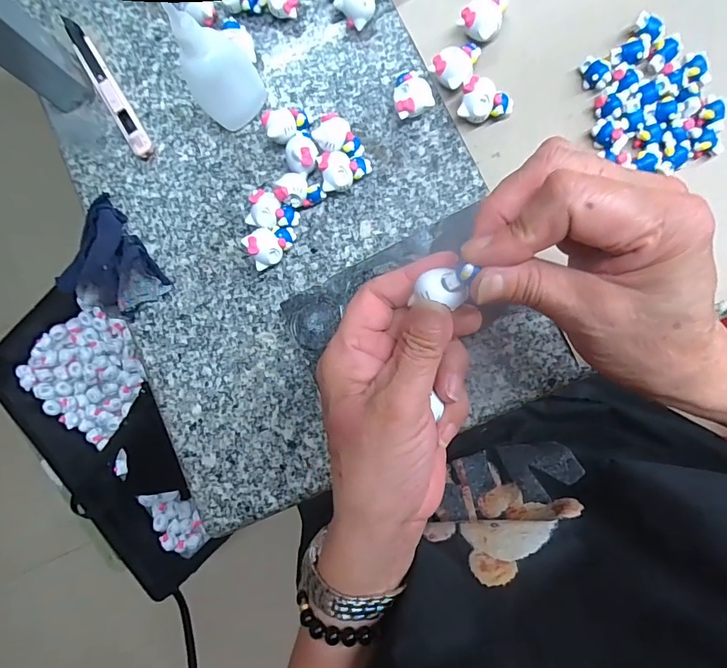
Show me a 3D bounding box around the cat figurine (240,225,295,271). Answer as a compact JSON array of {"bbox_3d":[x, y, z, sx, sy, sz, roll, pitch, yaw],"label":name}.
[{"bbox_3d":[-0.063,-0.062,0.301,0.032,0.024,0.024,-24,84,6],"label":"cat figurine"}]

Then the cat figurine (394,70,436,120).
[{"bbox_3d":[0.033,-0.165,0.297,0.025,0.019,0.031,-15,85,7],"label":"cat figurine"}]

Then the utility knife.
[{"bbox_3d":[-0.201,-0.193,0.333,0.016,0.012,0.138,-33,83,5],"label":"utility knife"}]

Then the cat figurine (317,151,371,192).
[{"bbox_3d":[-0.012,-0.113,0.299,0.034,0.020,0.026,-13,85,7],"label":"cat figurine"}]

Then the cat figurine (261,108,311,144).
[{"bbox_3d":[-0.053,-0.147,0.307,0.028,0.022,0.027,-23,84,6],"label":"cat figurine"}]

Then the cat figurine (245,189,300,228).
[{"bbox_3d":[-0.063,-0.085,0.304,0.032,0.023,0.024,17,89,9],"label":"cat figurine"}]

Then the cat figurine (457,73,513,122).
[{"bbox_3d":[0.083,-0.154,0.288,0.033,0.020,0.024,12,88,8],"label":"cat figurine"}]

